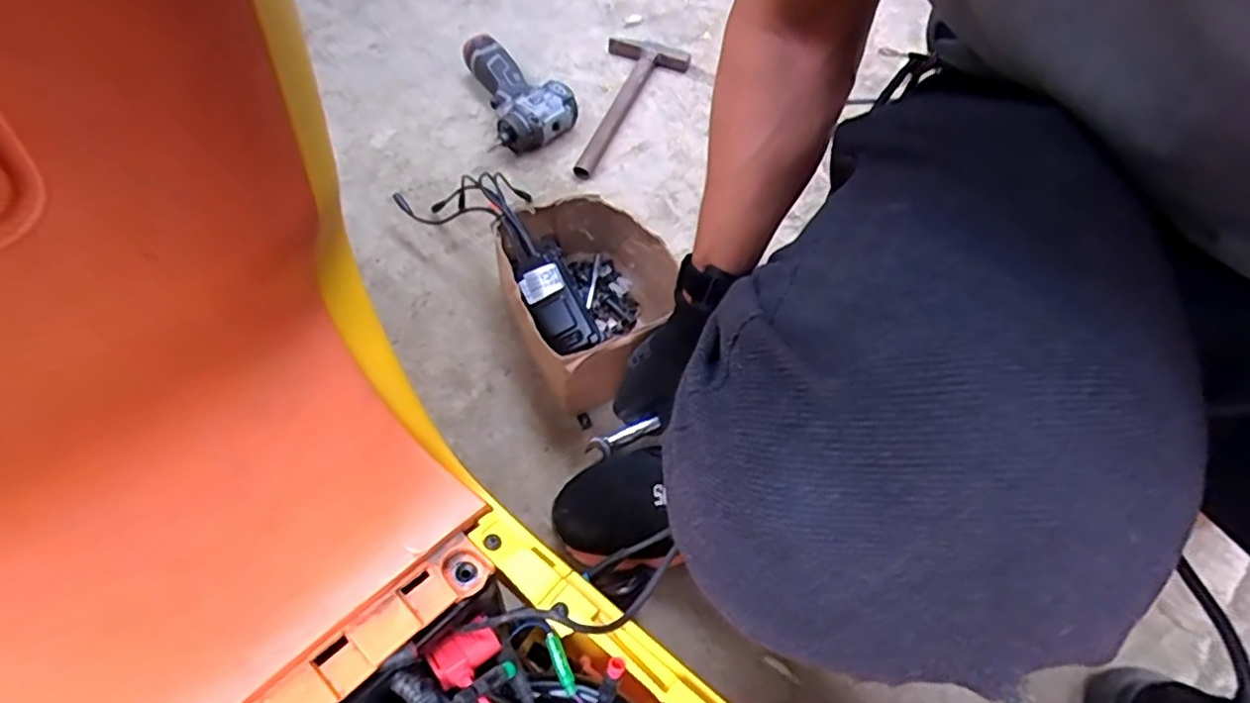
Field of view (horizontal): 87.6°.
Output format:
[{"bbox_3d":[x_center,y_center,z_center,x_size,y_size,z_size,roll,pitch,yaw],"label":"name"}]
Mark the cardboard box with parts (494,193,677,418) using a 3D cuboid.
[{"bbox_3d":[-0.036,-0.059,0.678,0.163,0.105,0.194,-26,61,-16],"label":"cardboard box with parts"}]

